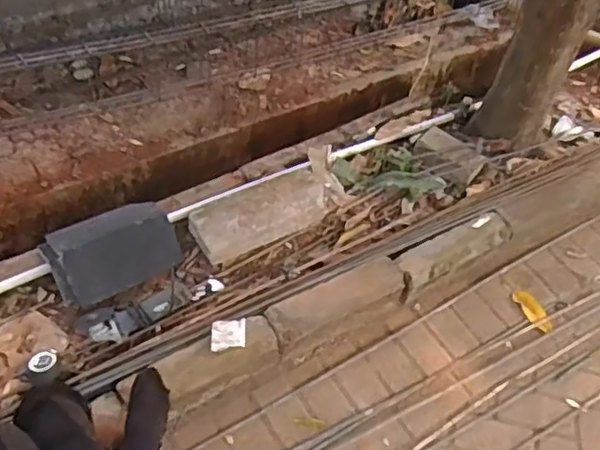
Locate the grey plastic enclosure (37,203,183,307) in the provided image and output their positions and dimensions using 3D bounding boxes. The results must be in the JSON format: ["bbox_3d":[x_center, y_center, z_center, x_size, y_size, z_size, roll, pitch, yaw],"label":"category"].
[{"bbox_3d":[-0.533,0.060,1.778,0.347,0.118,0.241,-28,60,-25],"label":"grey plastic enclosure"}]

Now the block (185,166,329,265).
[{"bbox_3d":[-0.119,-0.036,1.883,0.416,0.083,0.186,-20,57,-20],"label":"block"}]

